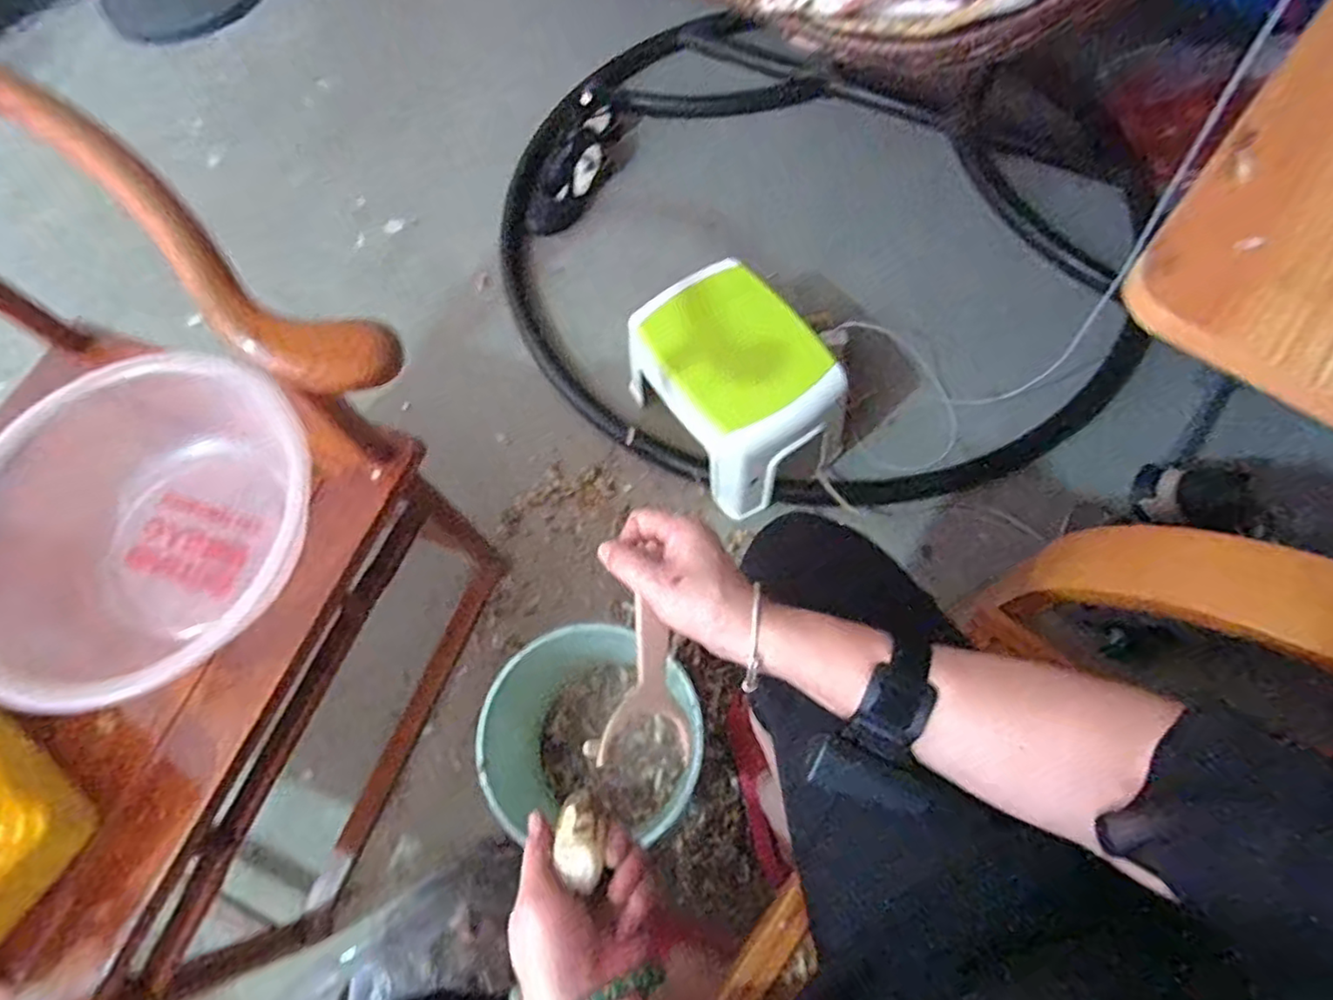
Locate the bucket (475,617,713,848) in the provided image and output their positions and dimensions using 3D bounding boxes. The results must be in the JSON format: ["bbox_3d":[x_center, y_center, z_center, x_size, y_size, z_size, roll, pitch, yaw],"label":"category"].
[{"bbox_3d":[-0.089,0.276,0.780,0.214,0.232,0.209,-1,66,3],"label":"bucket"}]

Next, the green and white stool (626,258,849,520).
[{"bbox_3d":[0.100,-0.168,0.979,0.203,0.205,0.293,-33,69,-11],"label":"green and white stool"}]

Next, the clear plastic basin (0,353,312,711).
[{"bbox_3d":[-0.473,0.024,0.586,0.296,0.117,0.277,-1,66,3],"label":"clear plastic basin"}]

